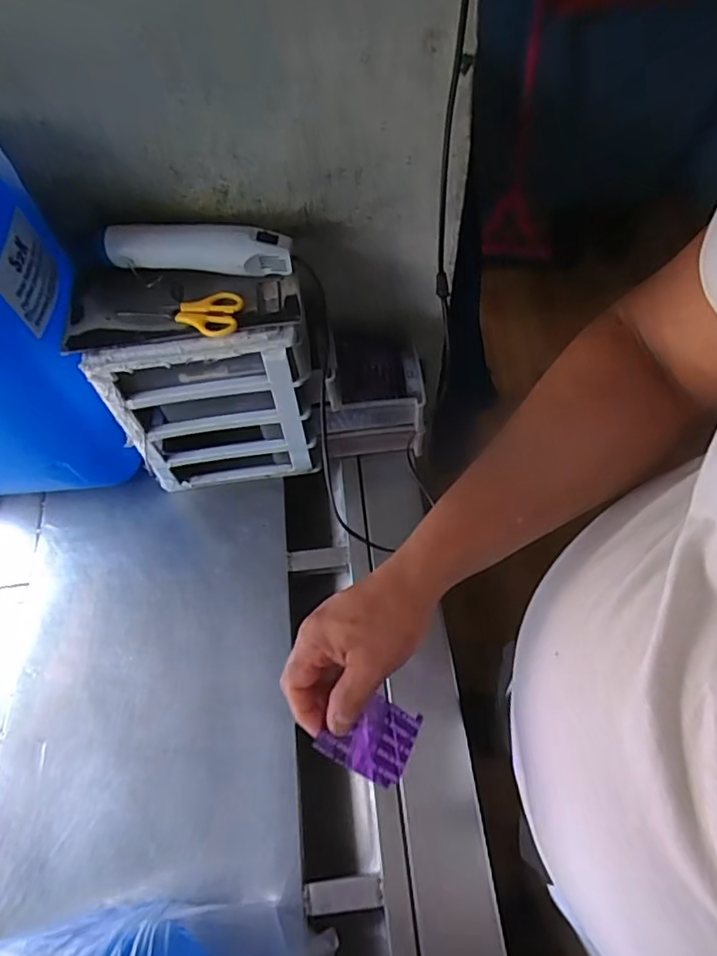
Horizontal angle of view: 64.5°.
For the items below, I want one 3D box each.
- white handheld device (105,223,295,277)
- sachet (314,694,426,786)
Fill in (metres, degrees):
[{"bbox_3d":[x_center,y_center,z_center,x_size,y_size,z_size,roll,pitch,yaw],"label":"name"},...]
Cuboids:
[{"bbox_3d":[-0.162,-0.231,0.577,0.189,0.041,0.040,1,62,4],"label":"white handheld device"},{"bbox_3d":[0.010,0.178,0.393,0.070,0.008,0.051,39,64,-23],"label":"sachet"}]

